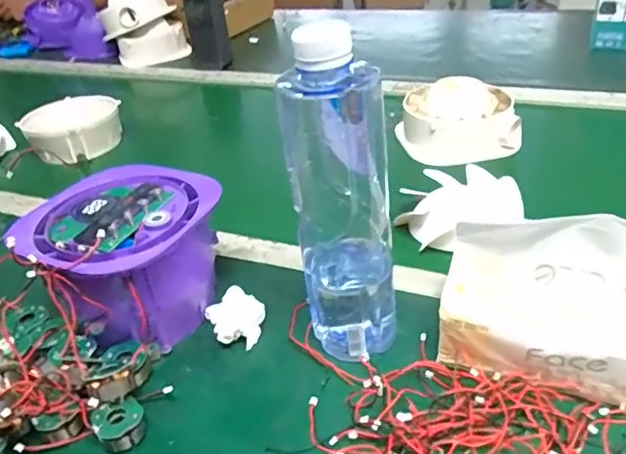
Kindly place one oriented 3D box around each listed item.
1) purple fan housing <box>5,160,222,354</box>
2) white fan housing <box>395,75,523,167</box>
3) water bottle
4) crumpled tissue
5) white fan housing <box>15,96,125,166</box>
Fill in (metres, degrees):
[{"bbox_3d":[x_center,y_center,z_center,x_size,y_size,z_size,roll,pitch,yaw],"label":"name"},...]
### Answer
[{"bbox_3d":[-0.143,0.028,0.455,0.145,0.104,0.139,-30,41,-29],"label":"purple fan housing"},{"bbox_3d":[0.173,-0.133,0.674,0.138,0.056,0.096,1,35,11],"label":"white fan housing"},{"bbox_3d":[0.019,-0.013,0.367,0.060,0.230,0.063,-6,35,1],"label":"water bottle"},{"bbox_3d":[-0.060,0.073,0.446,0.041,0.021,0.053,-19,36,-17],"label":"crumpled tissue"},{"bbox_3d":[-0.321,-0.133,0.763,0.124,0.052,0.143,-23,38,-21],"label":"white fan housing"}]

